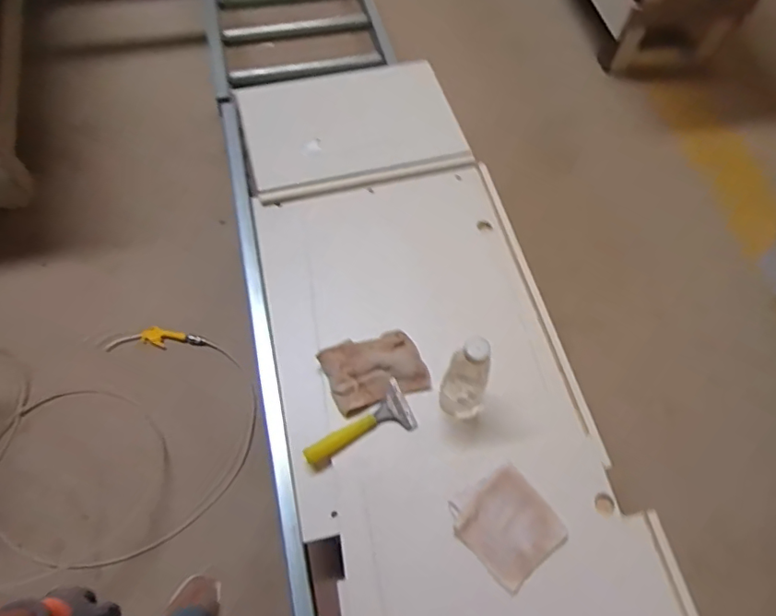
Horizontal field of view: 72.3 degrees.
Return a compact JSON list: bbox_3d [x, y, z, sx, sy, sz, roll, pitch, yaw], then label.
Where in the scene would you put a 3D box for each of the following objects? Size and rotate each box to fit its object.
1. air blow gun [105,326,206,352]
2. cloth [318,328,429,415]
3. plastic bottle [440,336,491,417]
[{"bbox_3d":[-0.664,0.083,1.536,0.262,0.024,0.071,-3,62,-6],"label":"air blow gun"},{"bbox_3d":[-0.025,0.115,1.021,0.188,0.019,0.133,-17,64,-13],"label":"cloth"},{"bbox_3d":[0.139,0.126,0.916,0.085,0.208,0.061,31,64,12],"label":"plastic bottle"}]

